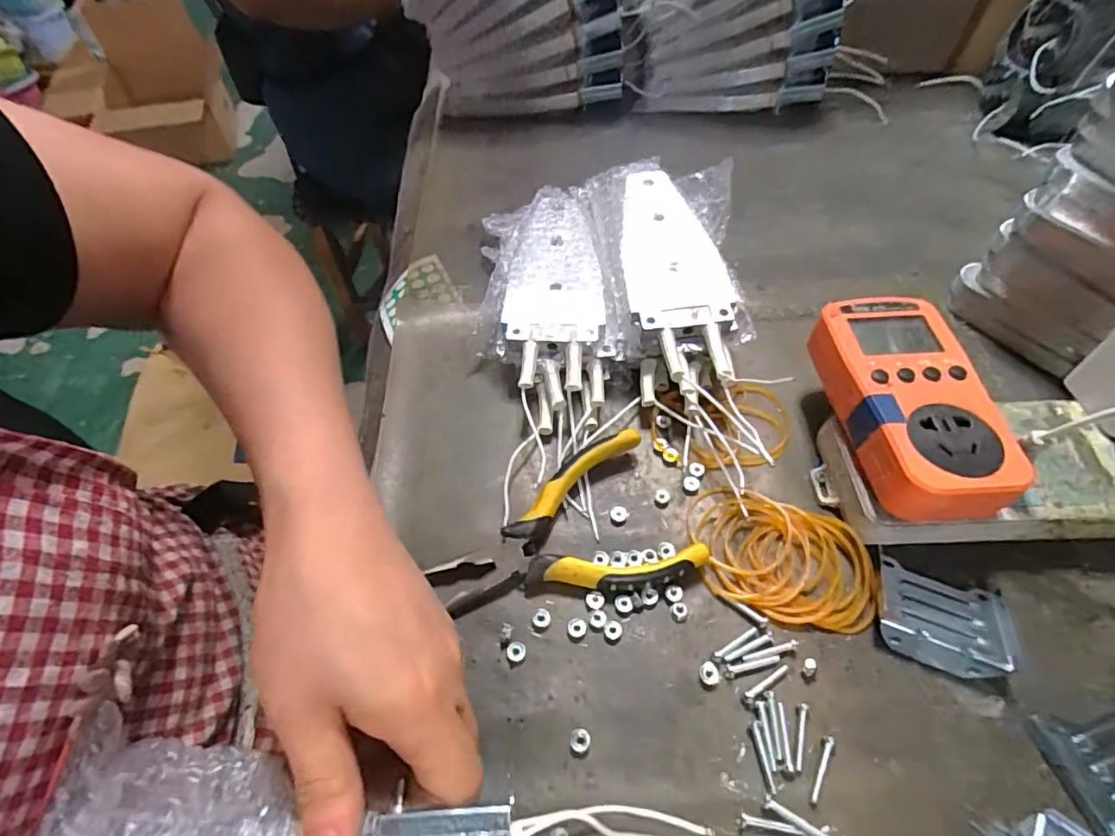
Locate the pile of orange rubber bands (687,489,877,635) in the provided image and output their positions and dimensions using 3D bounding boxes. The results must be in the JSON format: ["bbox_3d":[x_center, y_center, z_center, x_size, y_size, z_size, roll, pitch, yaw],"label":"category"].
[{"bbox_3d":[0.118,0.074,0.298,0.096,0.007,0.063,20,58,16],"label":"pile of orange rubber bands"}]

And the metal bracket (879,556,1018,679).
[{"bbox_3d":[0.192,0.099,0.276,0.060,0.015,0.048,19,58,15],"label":"metal bracket"}]

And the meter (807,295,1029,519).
[{"bbox_3d":[0.185,-0.009,0.295,0.065,0.032,0.122,-3,55,0],"label":"meter"}]

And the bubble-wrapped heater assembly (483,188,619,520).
[{"bbox_3d":[-0.005,-0.062,0.373,0.082,0.047,0.244,-7,55,-3],"label":"bubble-wrapped heater assembly"}]

